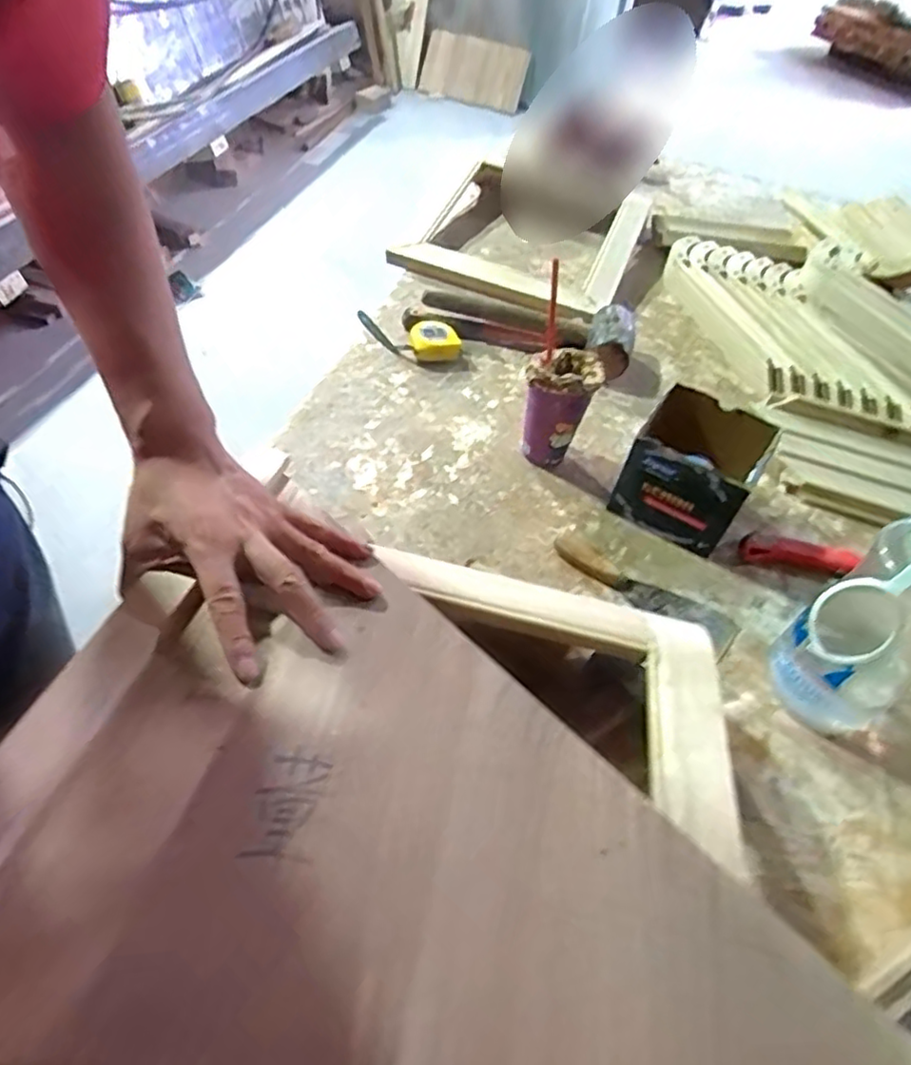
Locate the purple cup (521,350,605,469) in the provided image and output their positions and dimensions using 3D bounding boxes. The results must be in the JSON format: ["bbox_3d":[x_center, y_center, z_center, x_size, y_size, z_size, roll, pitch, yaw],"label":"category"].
[{"bbox_3d":[0.120,-0.144,0.792,0.078,0.139,0.072,4,49,-5],"label":"purple cup"}]

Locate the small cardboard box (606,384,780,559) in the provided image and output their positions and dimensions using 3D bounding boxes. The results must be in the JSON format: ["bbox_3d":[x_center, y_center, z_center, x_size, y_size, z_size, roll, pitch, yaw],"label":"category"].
[{"bbox_3d":[0.271,-0.076,0.767,0.130,0.111,0.133,28,51,17],"label":"small cardboard box"}]

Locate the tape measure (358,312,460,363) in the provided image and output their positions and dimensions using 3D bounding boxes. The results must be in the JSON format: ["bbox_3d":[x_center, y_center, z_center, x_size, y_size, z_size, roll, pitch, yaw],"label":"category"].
[{"bbox_3d":[-0.069,-0.283,0.953,0.168,0.043,0.062,30,52,17],"label":"tape measure"}]

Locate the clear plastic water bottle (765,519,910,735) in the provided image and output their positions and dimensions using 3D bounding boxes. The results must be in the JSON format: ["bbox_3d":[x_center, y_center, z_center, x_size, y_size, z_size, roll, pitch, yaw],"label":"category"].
[{"bbox_3d":[0.322,0.091,0.547,0.138,0.238,0.103,-23,55,-24],"label":"clear plastic water bottle"}]

